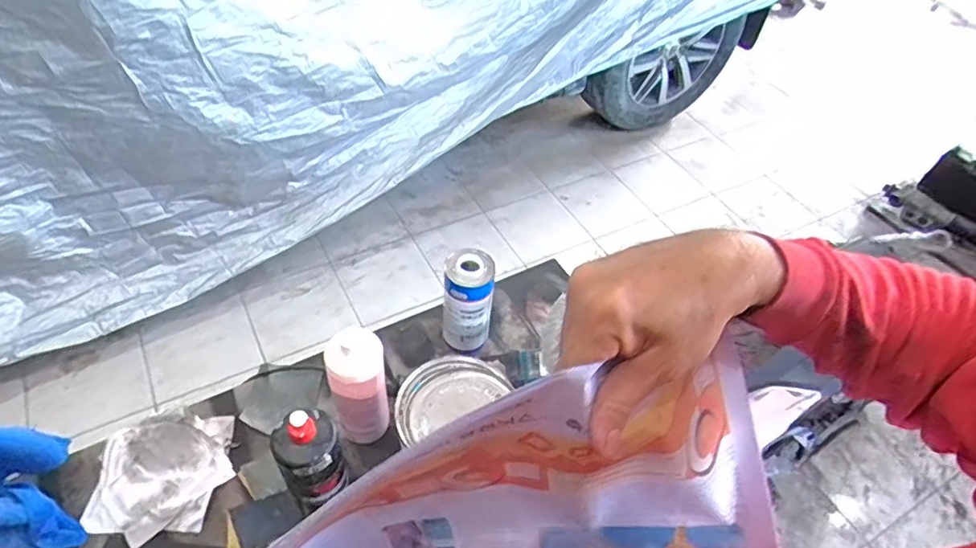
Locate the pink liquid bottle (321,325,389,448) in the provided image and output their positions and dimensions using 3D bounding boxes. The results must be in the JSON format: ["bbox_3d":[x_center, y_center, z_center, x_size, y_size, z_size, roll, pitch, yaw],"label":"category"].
[{"bbox_3d":[-0.194,0.180,0.889,0.075,0.244,0.071,3,49,-3],"label":"pink liquid bottle"}]

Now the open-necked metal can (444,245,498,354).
[{"bbox_3d":[-0.033,0.046,1.012,0.081,0.180,0.087,3,49,-3],"label":"open-necked metal can"}]

